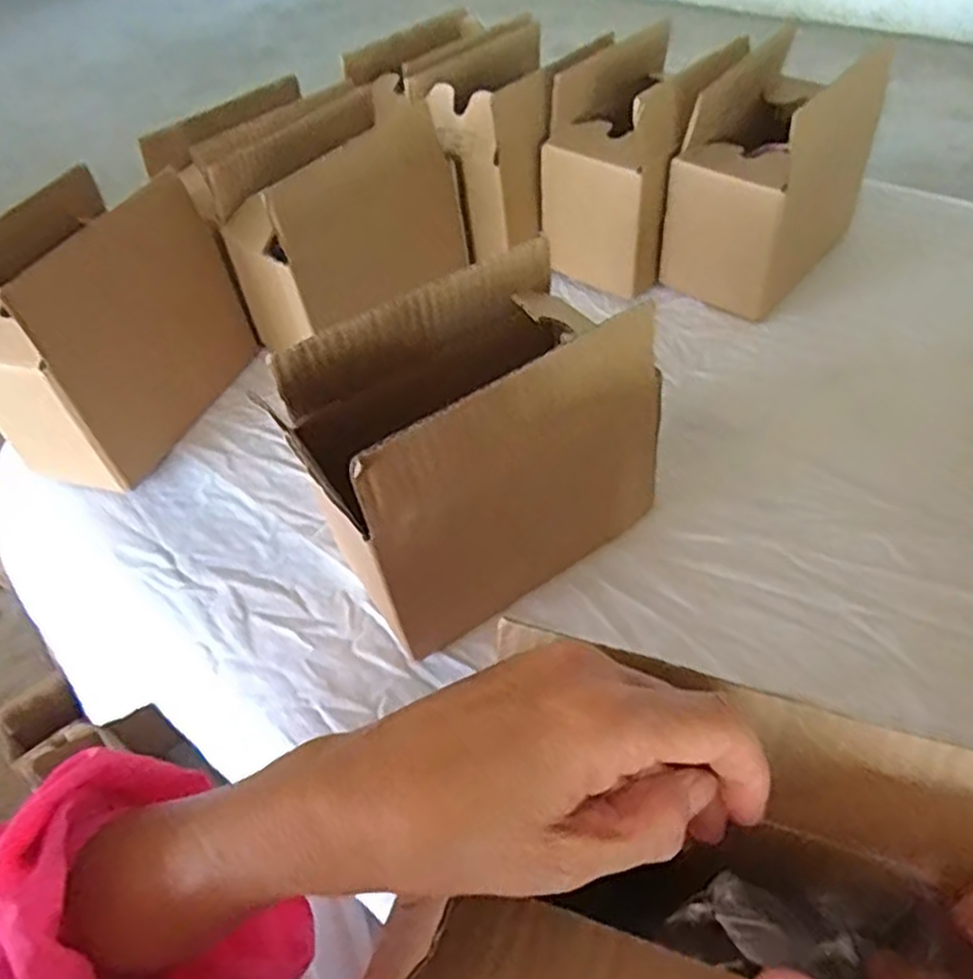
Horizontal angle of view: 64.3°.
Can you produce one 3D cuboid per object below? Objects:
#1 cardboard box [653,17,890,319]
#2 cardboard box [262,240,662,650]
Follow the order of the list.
[{"bbox_3d":[0.226,-0.252,0.621,0.102,0.160,0.166,30,57,30],"label":"cardboard box"},{"bbox_3d":[-0.001,-0.020,0.425,0.167,0.161,0.098,-26,49,-18],"label":"cardboard box"}]

